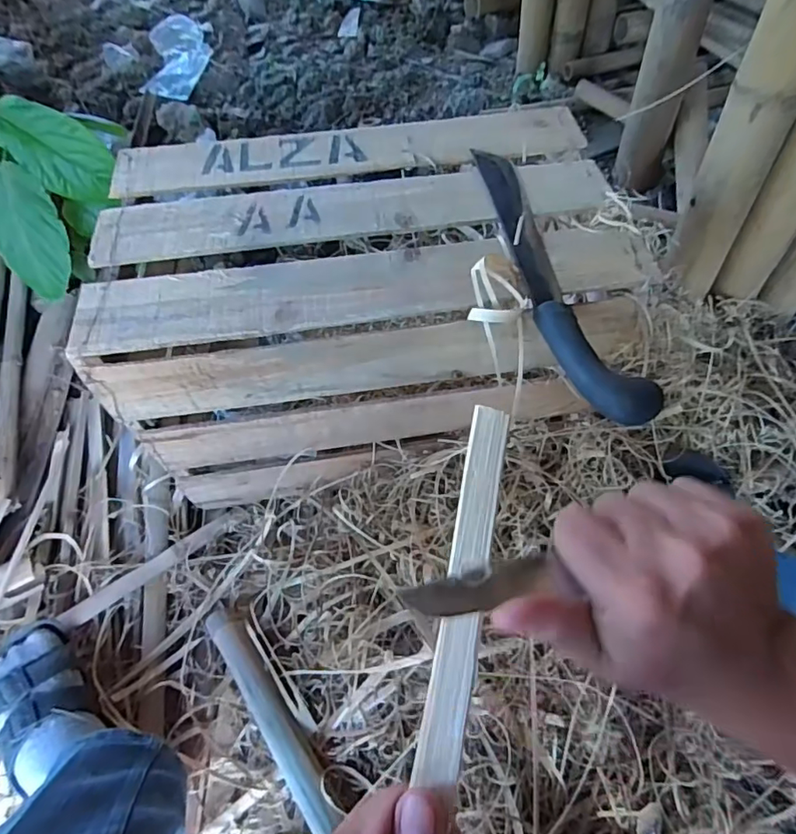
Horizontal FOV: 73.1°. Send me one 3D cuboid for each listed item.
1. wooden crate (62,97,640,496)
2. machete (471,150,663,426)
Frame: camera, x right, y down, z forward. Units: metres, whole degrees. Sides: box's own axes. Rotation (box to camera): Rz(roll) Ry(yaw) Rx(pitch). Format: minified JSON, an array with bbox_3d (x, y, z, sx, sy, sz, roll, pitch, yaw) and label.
[{"bbox_3d":[-0.042,-0.144,0.728,0.572,0.314,0.345,-8,56,-2],"label":"wooden crate"},{"bbox_3d":[0.147,-0.152,0.547,0.067,0.027,0.379,-14,56,-6],"label":"machete"}]

